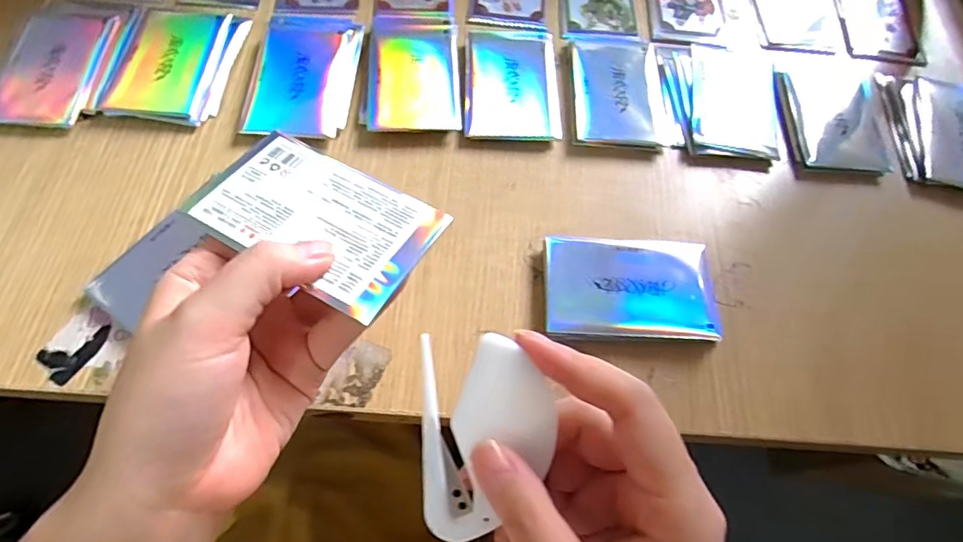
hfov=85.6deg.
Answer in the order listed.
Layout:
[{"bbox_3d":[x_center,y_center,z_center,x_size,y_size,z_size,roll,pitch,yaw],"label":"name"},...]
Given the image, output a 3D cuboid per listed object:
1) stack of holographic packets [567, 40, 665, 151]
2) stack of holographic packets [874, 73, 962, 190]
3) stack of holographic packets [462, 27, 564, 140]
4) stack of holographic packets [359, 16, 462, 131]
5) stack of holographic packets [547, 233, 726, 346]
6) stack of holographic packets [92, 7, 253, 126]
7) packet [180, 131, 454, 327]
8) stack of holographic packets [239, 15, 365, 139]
[{"bbox_3d":[0.093,-0.127,0.364,0.063,0.010,0.098,4,65,-1],"label":"stack of holographic packets"},{"bbox_3d":[0.334,-0.103,0.368,0.084,0.012,0.109,7,65,0],"label":"stack of holographic packets"},{"bbox_3d":[0.021,-0.132,0.361,0.061,0.009,0.099,2,65,-3],"label":"stack of holographic packets"},{"bbox_3d":[-0.047,-0.140,0.361,0.063,0.009,0.103,-1,65,-4],"label":"stack of holographic packets"},{"bbox_3d":[0.084,0.010,0.297,0.096,0.012,0.062,3,65,-2],"label":"stack of holographic packets"},{"bbox_3d":[-0.208,-0.141,0.351,0.075,0.009,0.094,5,65,-1],"label":"stack of holographic packets"},{"bbox_3d":[-0.066,-0.022,0.209,0.092,0.010,0.057,28,66,10],"label":"packet"},{"bbox_3d":[-0.121,-0.134,0.353,0.069,0.009,0.106,4,65,-2],"label":"stack of holographic packets"}]

